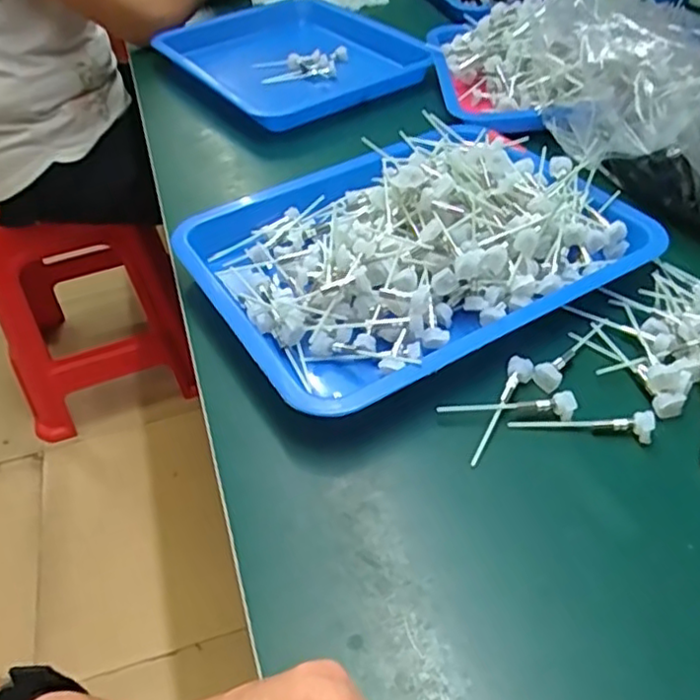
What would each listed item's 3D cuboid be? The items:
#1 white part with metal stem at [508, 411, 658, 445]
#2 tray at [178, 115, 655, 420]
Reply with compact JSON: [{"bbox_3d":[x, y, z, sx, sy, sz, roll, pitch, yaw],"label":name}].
[{"bbox_3d":[0.145,0.048,0.413,0.086,0.015,0.012,1,45,7],"label":"white part with metal stem"},{"bbox_3d":[0.047,-0.095,0.528,0.331,0.051,0.262,-27,48,-18],"label":"tray"}]

